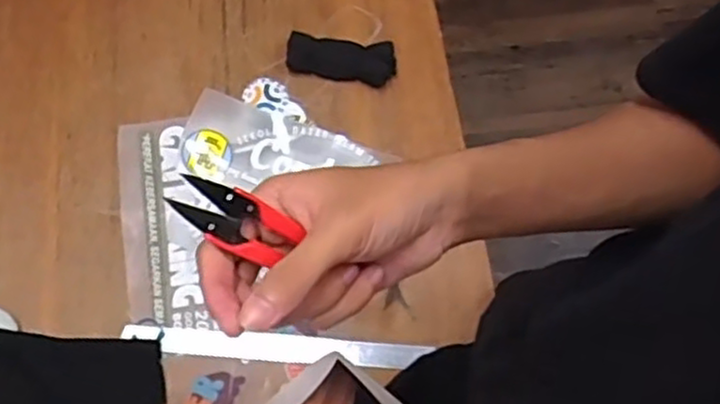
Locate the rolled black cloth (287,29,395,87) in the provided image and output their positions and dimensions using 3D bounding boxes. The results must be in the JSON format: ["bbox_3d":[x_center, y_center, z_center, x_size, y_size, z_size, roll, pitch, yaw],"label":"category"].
[{"bbox_3d":[-0.022,-0.176,0.869,0.129,0.031,0.047,10,72,4],"label":"rolled black cloth"}]

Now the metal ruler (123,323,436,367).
[{"bbox_3d":[-0.089,0.155,0.768,0.320,0.009,0.029,4,71,2],"label":"metal ruler"}]

